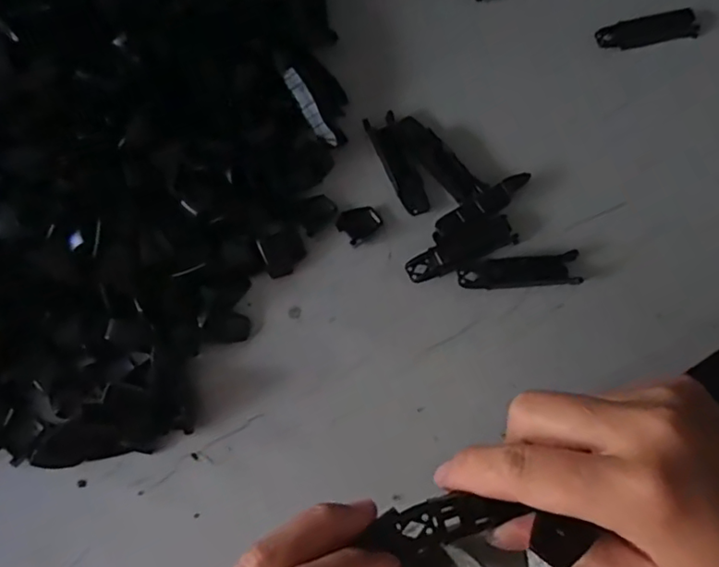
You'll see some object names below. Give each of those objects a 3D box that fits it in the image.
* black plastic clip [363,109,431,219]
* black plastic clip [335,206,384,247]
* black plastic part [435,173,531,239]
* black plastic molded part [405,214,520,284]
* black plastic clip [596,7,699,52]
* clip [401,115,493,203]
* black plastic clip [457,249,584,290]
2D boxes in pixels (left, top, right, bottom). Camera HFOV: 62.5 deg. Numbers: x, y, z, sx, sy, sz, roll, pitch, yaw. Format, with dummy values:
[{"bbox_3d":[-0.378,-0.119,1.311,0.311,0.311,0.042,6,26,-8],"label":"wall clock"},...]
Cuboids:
[{"bbox_3d":[0.023,-0.069,0.342,0.016,0.007,0.064,-22,75,-8],"label":"black plastic clip"},{"bbox_3d":[0.000,-0.035,0.333,0.023,0.004,0.018,-41,79,-12],"label":"black plastic clip"},{"bbox_3d":[0.070,-0.043,0.330,0.062,0.010,0.013,-29,76,-9],"label":"black plastic part"},{"bbox_3d":[0.056,-0.019,0.324,0.063,0.007,0.018,-23,75,-8],"label":"black plastic molded part"},{"bbox_3d":[0.179,-0.157,0.370,0.063,0.009,0.020,-12,74,-5],"label":"black plastic clip"},{"bbox_3d":[0.046,-0.072,0.341,0.019,0.013,0.065,-34,77,-11],"label":"clip"},{"bbox_3d":[0.087,-0.006,0.321,0.064,0.004,0.018,-6,74,-3],"label":"black plastic clip"}]

